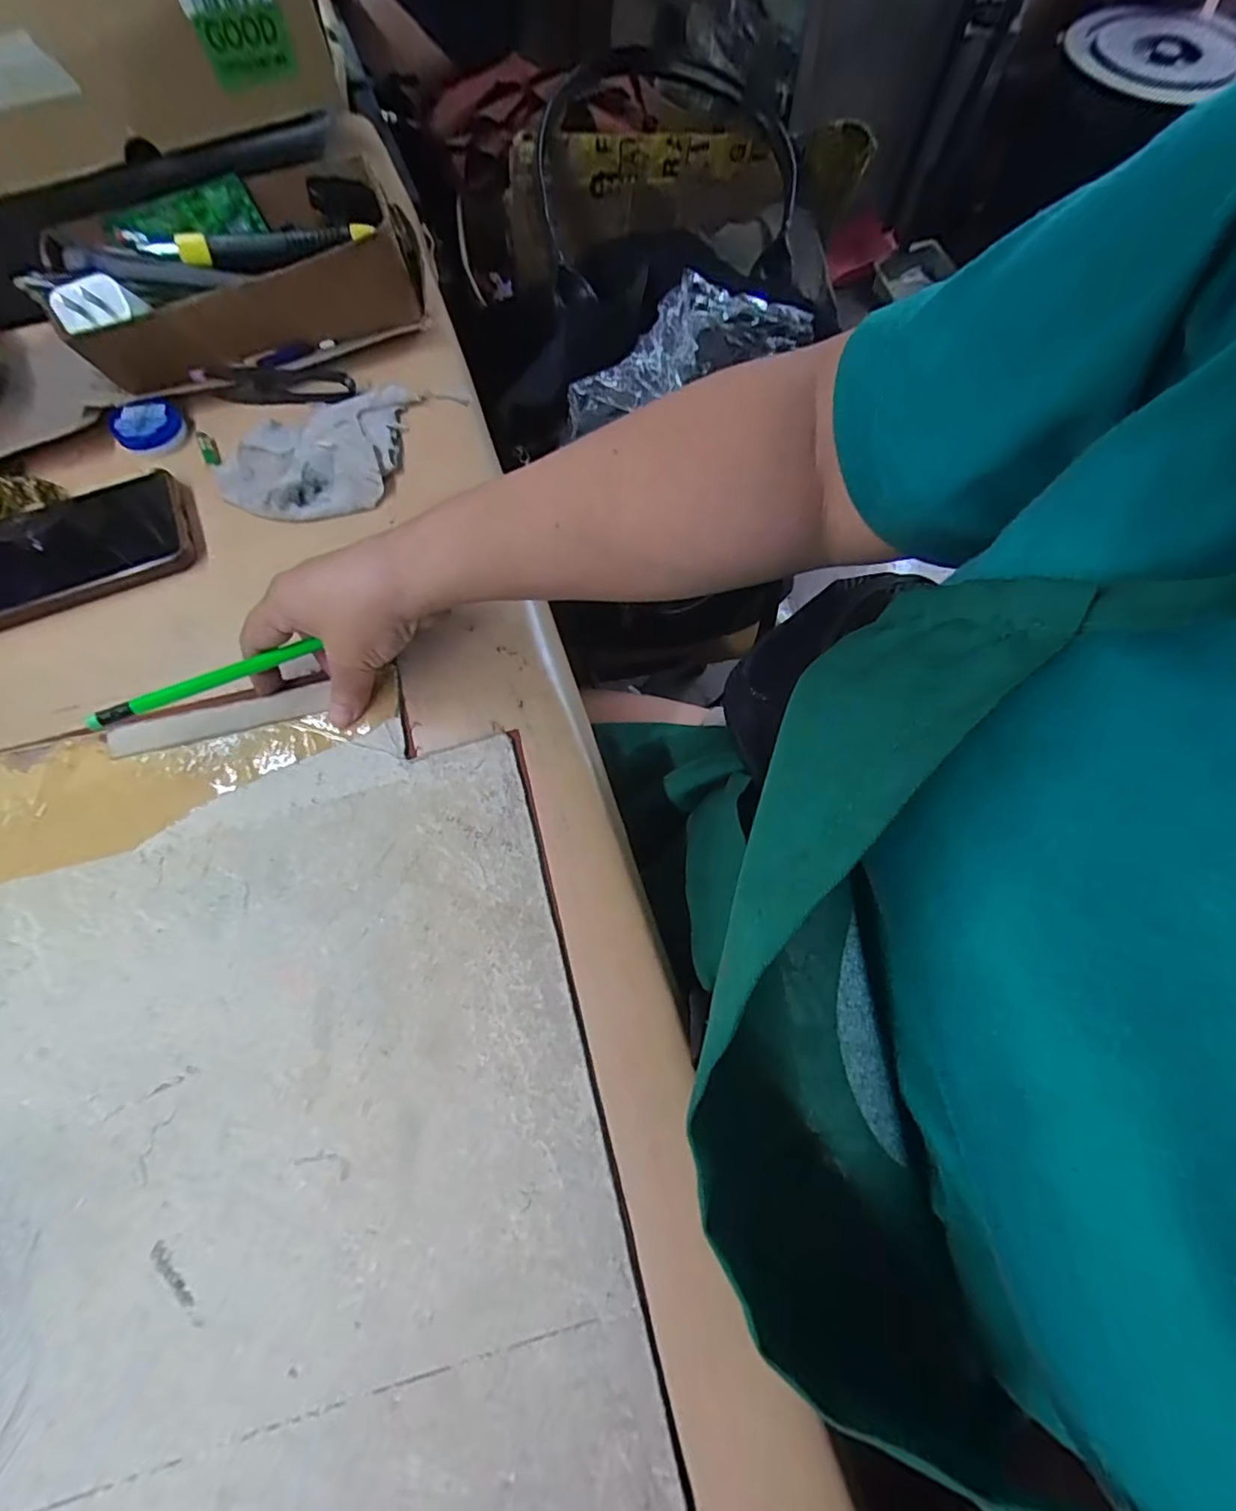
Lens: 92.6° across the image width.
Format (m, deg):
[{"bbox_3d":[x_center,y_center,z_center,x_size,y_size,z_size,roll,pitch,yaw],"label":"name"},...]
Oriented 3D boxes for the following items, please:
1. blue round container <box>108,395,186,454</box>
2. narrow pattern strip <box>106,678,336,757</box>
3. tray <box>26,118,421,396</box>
[{"bbox_3d":[-0.317,-0.222,0.398,0.043,0.012,0.039,-22,70,-9],"label":"blue round container"},{"bbox_3d":[-0.217,-0.020,0.323,0.114,0.005,0.018,-13,69,-5],"label":"narrow pattern strip"},{"bbox_3d":[-0.260,-0.326,0.407,0.233,0.076,0.104,-20,69,-8],"label":"tray"}]

